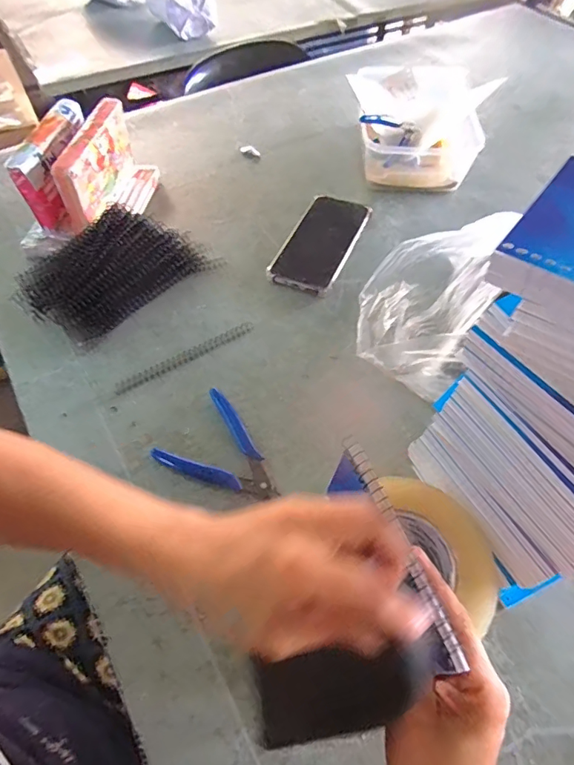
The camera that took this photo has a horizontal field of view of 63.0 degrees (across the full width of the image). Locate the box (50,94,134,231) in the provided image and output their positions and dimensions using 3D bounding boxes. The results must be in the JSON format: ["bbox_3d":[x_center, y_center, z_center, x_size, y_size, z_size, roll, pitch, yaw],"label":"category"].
[{"bbox_3d":[-0.234,-0.264,0.589,0.034,0.105,0.159,6,57,5],"label":"box"}]

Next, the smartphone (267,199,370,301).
[{"bbox_3d":[0.045,-0.178,0.587,0.080,0.016,0.173,21,59,14],"label":"smartphone"}]

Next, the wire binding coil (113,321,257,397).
[{"bbox_3d":[-0.105,-0.028,0.494,0.156,0.012,0.013,-28,60,-17],"label":"wire binding coil"}]

